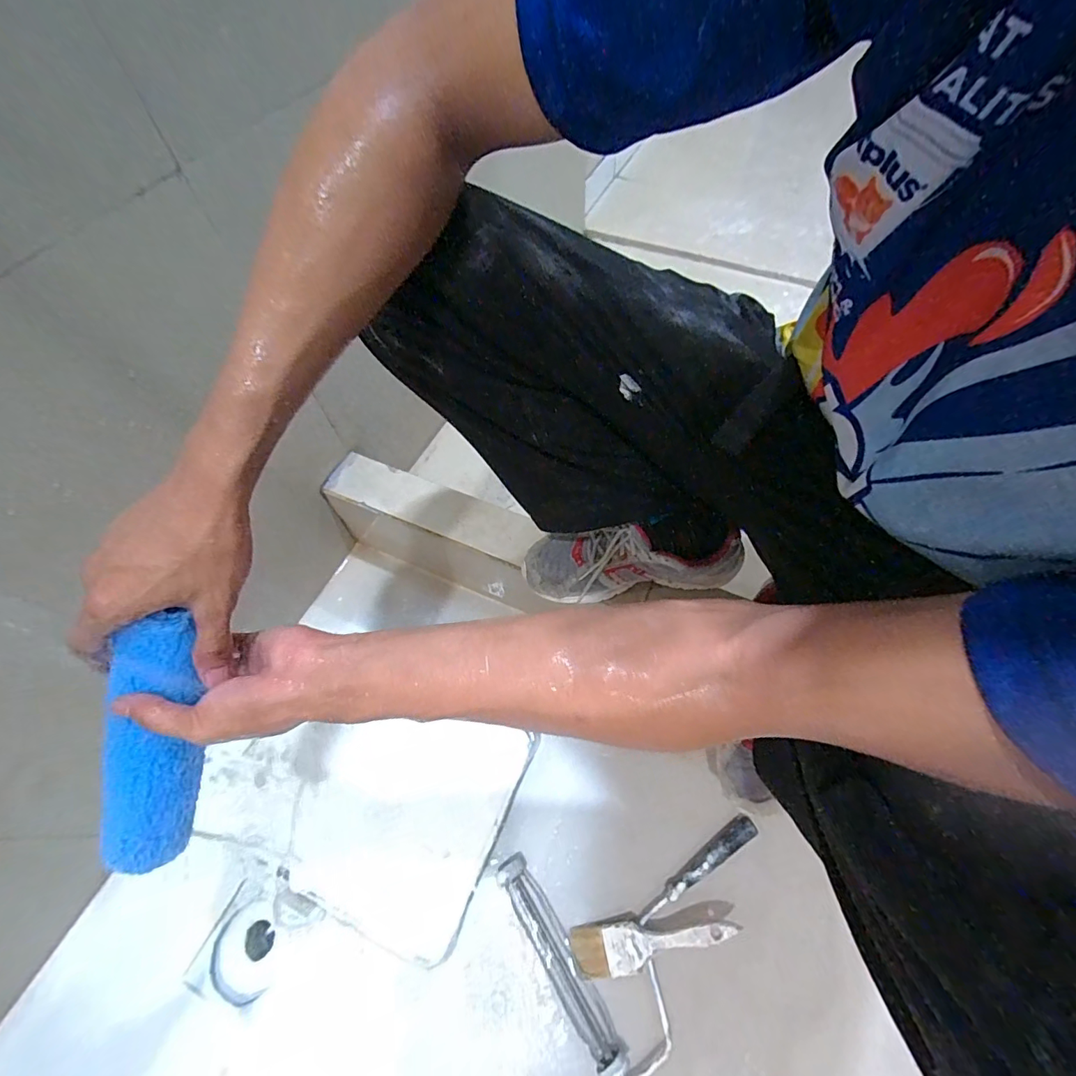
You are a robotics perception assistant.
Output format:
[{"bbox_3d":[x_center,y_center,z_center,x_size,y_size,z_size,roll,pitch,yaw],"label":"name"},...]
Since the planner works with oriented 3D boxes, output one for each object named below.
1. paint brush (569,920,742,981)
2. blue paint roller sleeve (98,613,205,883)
[{"bbox_3d":[0.139,0.493,0.583,0.199,0.018,0.051,-17,61,9],"label":"paint brush"},{"bbox_3d":[-0.278,0.155,0.351,0.043,0.045,0.217,18,106,11],"label":"blue paint roller sleeve"}]

